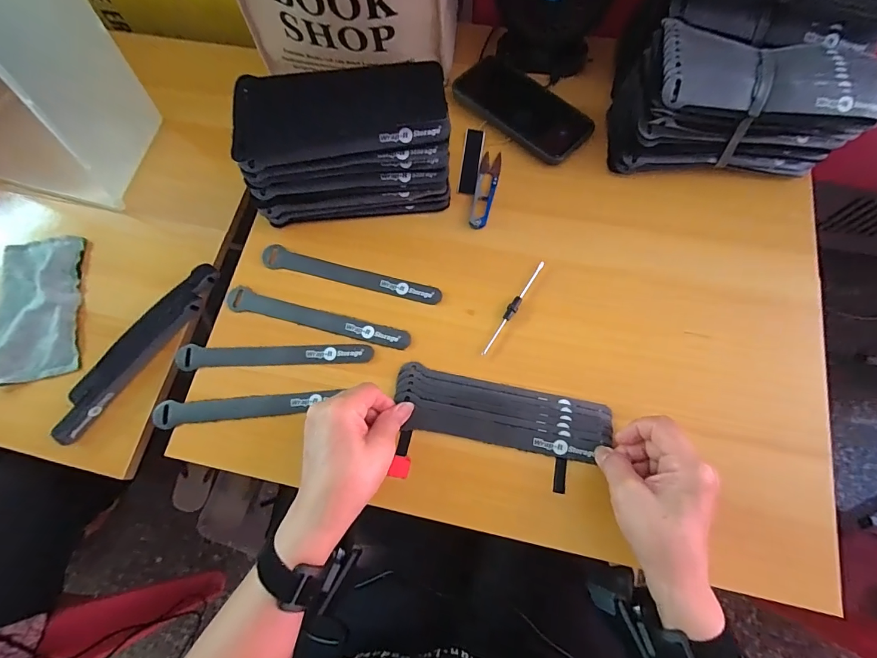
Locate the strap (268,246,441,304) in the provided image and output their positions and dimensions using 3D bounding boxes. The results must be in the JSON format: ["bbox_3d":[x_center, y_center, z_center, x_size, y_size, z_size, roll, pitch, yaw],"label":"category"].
[{"bbox_3d":[-0.092,-0.057,0.431,0.194,0.008,0.021,14,74,7],"label":"strap"}]

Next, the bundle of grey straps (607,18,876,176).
[{"bbox_3d":[0.296,-0.226,0.413,0.206,0.101,0.097,3,73,3],"label":"bundle of grey straps"}]

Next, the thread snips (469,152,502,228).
[{"bbox_3d":[0.053,-0.156,0.452,0.022,0.009,0.102,10,74,5],"label":"thread snips"}]

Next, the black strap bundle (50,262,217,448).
[{"bbox_3d":[-0.333,0.021,0.458,0.033,0.028,0.229,35,77,12],"label":"black strap bundle"}]

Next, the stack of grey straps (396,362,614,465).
[{"bbox_3d":[0.057,0.079,0.381,0.196,0.009,0.057,11,74,7],"label":"stack of grey straps"}]

